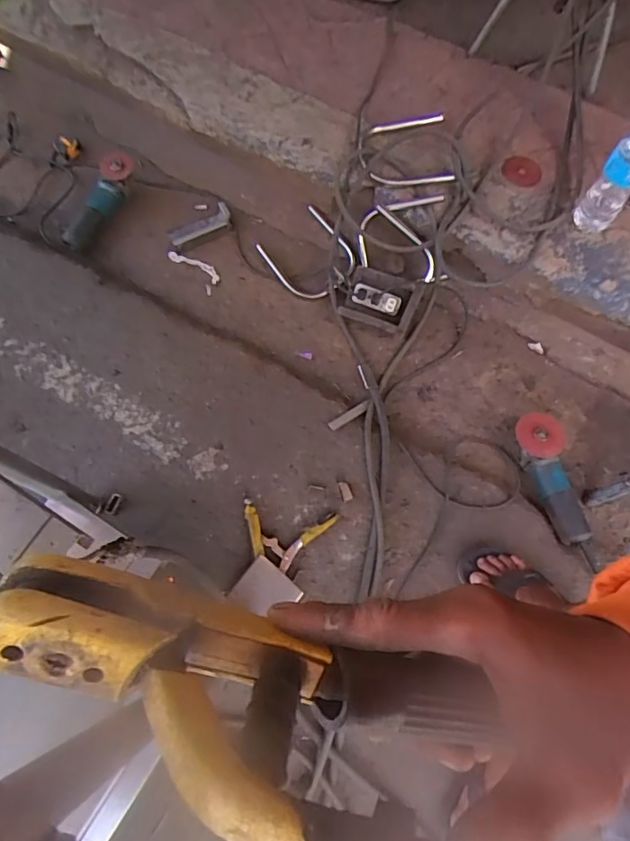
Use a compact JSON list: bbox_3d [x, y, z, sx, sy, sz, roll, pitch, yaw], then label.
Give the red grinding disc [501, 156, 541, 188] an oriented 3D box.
[{"bbox_3d":[0.459,-0.553,1.172,0.083,0.007,0.082,0,72,-1],"label":"red grinding disc"}]

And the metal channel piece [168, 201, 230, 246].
[{"bbox_3d":[-0.278,-0.472,1.272,0.154,0.029,0.060,-26,74,-9],"label":"metal channel piece"}]

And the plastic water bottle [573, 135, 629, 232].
[{"bbox_3d":[0.588,-0.468,1.013,0.075,0.247,0.061,34,74,9],"label":"plastic water bottle"}]

